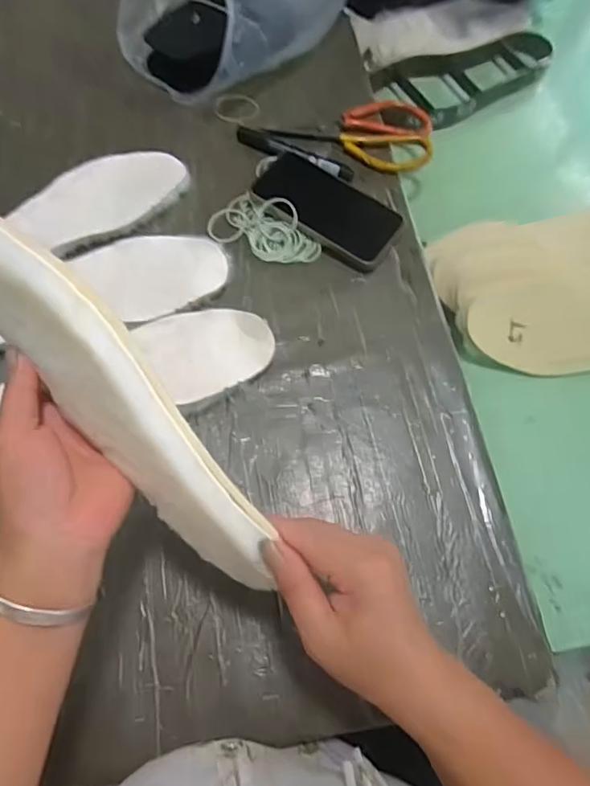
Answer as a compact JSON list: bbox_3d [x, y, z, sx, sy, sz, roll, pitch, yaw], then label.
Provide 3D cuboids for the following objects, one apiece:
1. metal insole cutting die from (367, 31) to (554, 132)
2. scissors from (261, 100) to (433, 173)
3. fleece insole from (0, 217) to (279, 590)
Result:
[{"bbox_3d":[0.238,-0.442,0.704,0.247,0.030,0.117,-33,73,-14],"label":"metal insole cutting die"},{"bbox_3d":[0.067,-0.311,0.591,0.189,0.018,0.095,16,68,3],"label":"scissors"},{"bbox_3d":[-0.100,0.011,0.282,0.253,0.076,0.020,54,40,-13],"label":"fleece insole"}]

